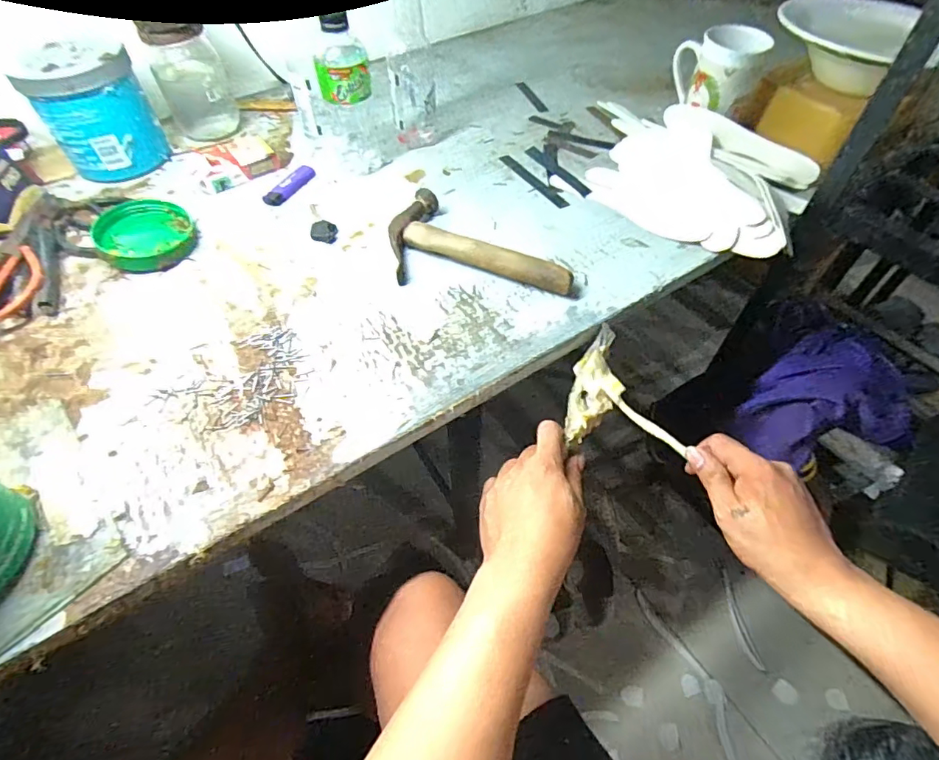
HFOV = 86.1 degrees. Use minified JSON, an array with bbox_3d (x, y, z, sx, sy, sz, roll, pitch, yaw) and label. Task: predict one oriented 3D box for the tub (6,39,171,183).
[{"bbox_3d":[-0.437,-0.314,0.595,0.112,0.124,0.101,-27,58,-17],"label":"tub"}]

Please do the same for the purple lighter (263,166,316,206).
[{"bbox_3d":[-0.221,-0.238,0.614,0.025,0.009,0.079,20,57,16],"label":"purple lighter"}]

